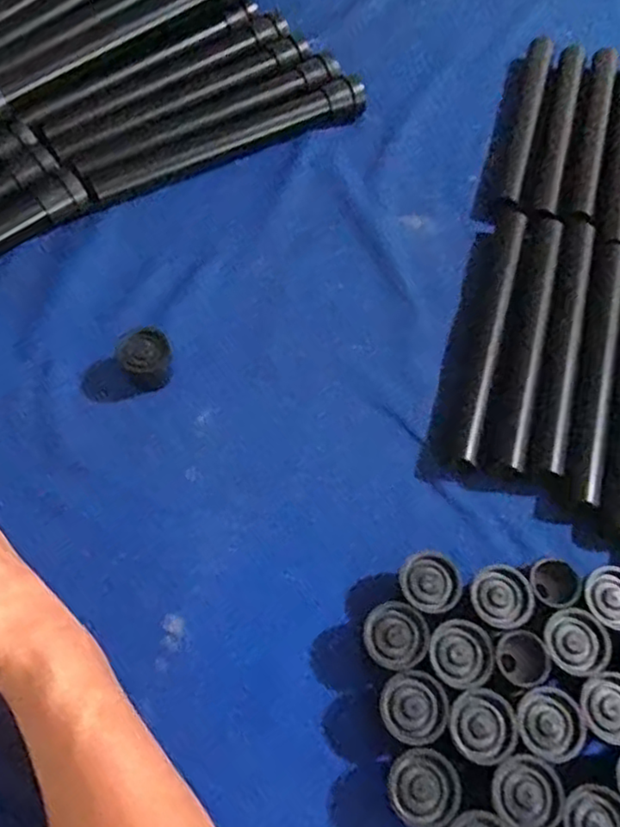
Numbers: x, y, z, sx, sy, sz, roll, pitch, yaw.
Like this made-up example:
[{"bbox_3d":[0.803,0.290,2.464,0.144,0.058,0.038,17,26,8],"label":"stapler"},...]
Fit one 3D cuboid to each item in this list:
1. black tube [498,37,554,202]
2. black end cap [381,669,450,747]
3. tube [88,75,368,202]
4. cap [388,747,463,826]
[{"bbox_3d":[0.193,-0.263,0.580,0.022,0.017,0.219,15,63,4],"label":"black tube"},{"bbox_3d":[0.054,0.159,0.351,0.034,0.027,0.034,1,63,-3],"label":"black end cap"},{"bbox_3d":[-0.065,-0.231,0.540,0.245,0.023,0.028,-24,67,-14],"label":"tube"},{"bbox_3d":[0.056,0.192,0.334,0.035,0.028,0.034,1,63,-3],"label":"cap"}]

